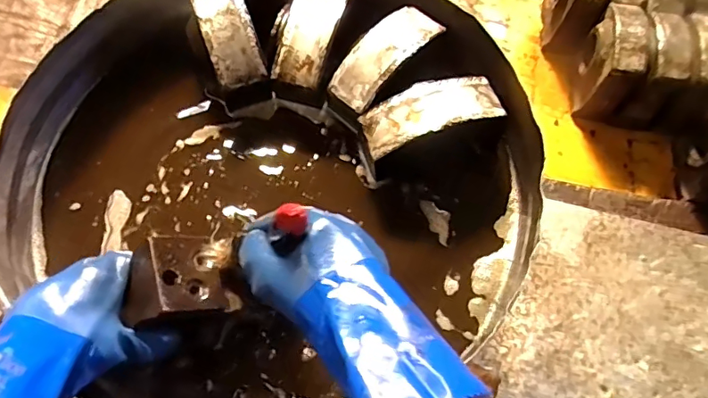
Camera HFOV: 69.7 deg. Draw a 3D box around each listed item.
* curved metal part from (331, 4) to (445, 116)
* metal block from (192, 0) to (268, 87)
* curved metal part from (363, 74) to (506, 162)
[{"bbox_3d":[0.039,-0.176,0.620,0.060,0.037,0.154,39,71,12],"label":"curved metal part"},{"bbox_3d":[-0.155,-0.207,0.621,0.057,0.032,0.147,-18,70,-10],"label":"metal block"},{"bbox_3d":[0.086,-0.101,0.573,0.153,0.032,0.067,-18,70,-10],"label":"curved metal part"}]

